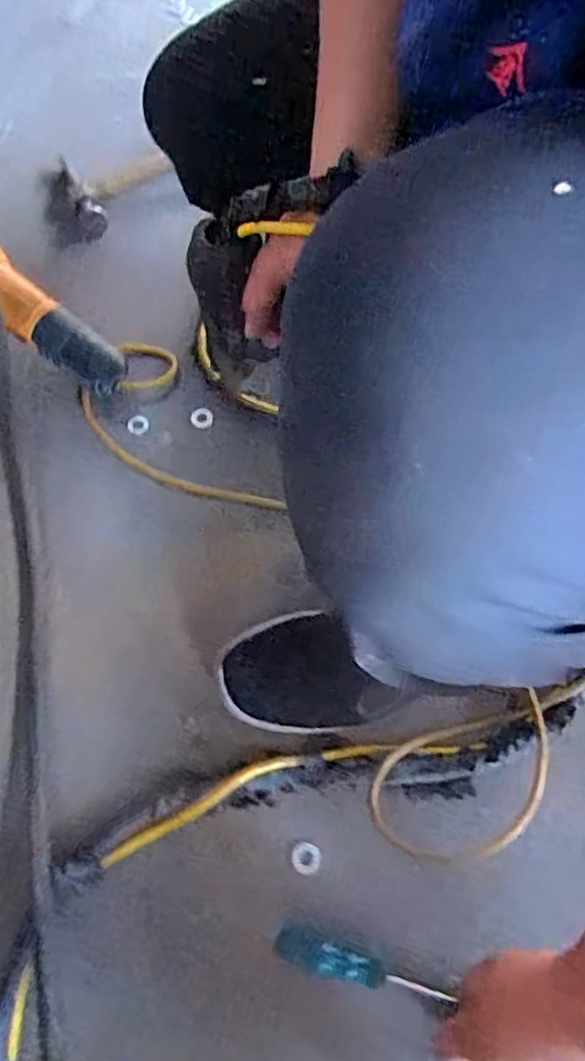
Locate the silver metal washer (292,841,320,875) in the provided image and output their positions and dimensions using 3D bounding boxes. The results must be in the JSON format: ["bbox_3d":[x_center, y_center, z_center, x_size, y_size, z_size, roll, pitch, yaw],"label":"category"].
[{"bbox_3d":[0.012,0.283,0.545,0.025,0.004,0.025,0,66,0],"label":"silver metal washer"}]

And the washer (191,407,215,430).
[{"bbox_3d":[-0.103,-0.128,0.718,0.025,0.004,0.026,1,83,-6],"label":"washer"}]

